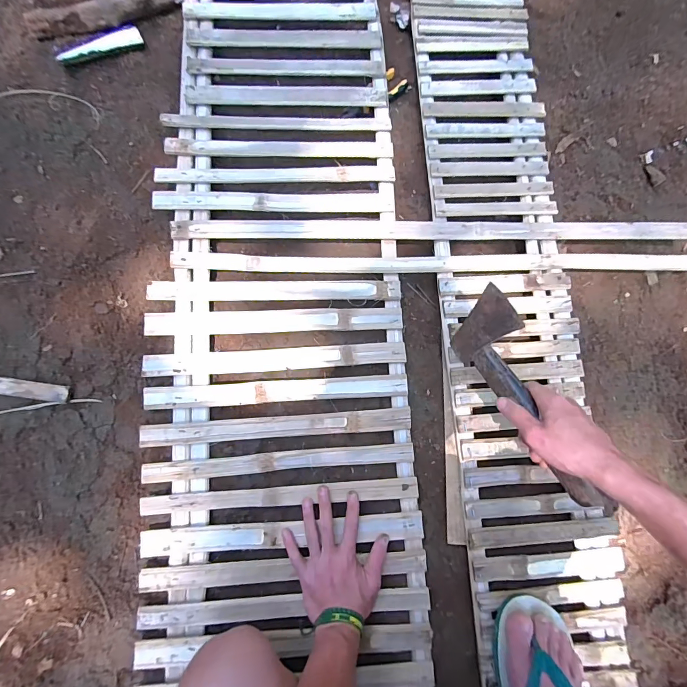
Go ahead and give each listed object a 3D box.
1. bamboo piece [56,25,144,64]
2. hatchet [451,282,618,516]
[{"bbox_3d":[-0.453,-0.556,0.663,0.148,0.025,0.037,-27,82,-6],"label":"bamboo piece"},{"bbox_3d":[0.218,0.071,0.444,0.043,0.110,0.271,-21,74,-6],"label":"hatchet"}]

